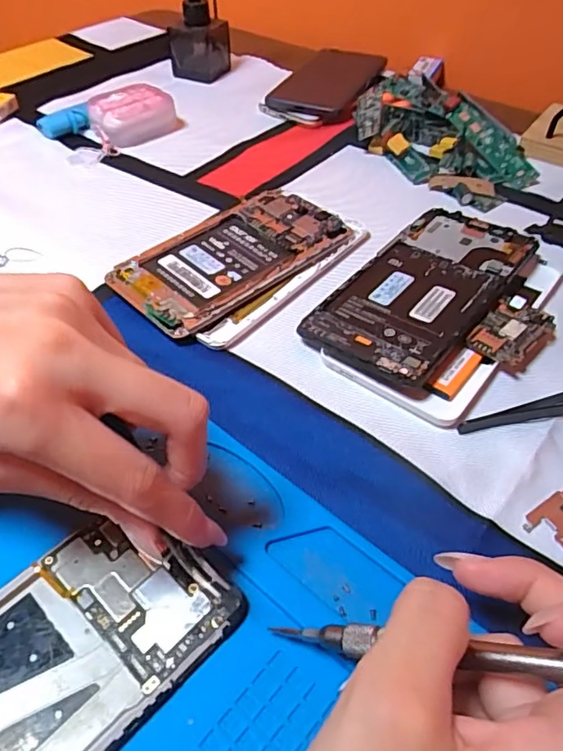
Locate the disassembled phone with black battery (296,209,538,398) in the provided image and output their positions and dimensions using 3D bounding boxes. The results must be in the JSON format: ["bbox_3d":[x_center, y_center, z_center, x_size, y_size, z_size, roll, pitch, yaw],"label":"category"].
[{"bbox_3d":[0.081,-0.049,0.317,0.072,0.014,0.146,30,55,25],"label":"disassembled phone with black battery"}]

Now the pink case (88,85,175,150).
[{"bbox_3d":[-0.122,-0.213,0.464,0.063,0.030,0.039,-33,55,-25],"label":"pink case"}]

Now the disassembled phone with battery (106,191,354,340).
[{"bbox_3d":[-0.029,-0.071,0.340,0.071,0.015,0.139,36,58,29],"label":"disassembled phone with battery"}]

